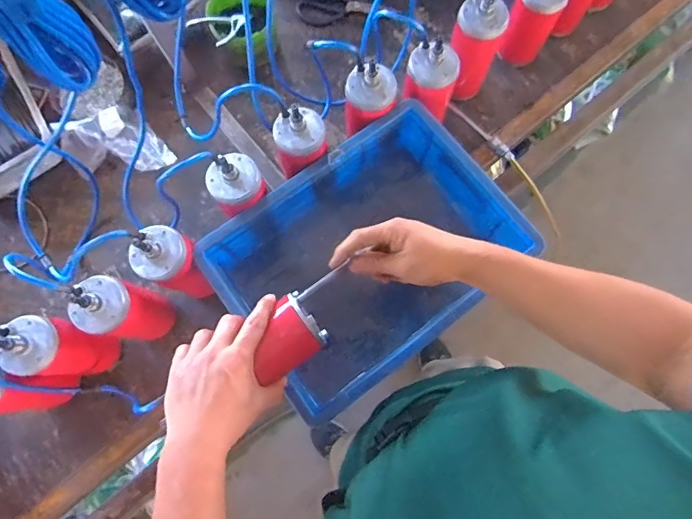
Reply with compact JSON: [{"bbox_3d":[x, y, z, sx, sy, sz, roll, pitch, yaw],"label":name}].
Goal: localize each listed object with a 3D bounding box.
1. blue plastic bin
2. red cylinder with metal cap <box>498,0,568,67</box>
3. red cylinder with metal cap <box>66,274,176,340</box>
[{"bbox_3d":[0.030,-0.007,0.631,0.393,0.103,0.300,-37,78,-8],"label":"blue plastic bin"},{"bbox_3d":[0.326,-0.416,0.748,0.074,0.157,0.072,28,78,8],"label":"red cylinder with metal cap"},{"bbox_3d":[-0.312,0.072,0.605,0.075,0.152,0.072,0,76,1],"label":"red cylinder with metal cap"}]

